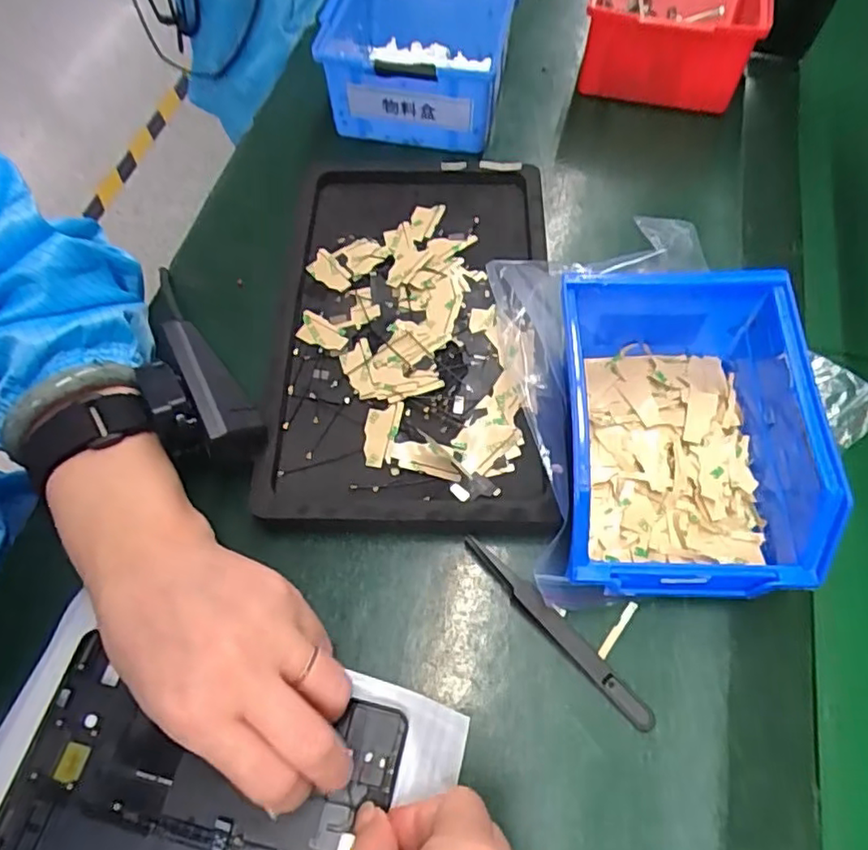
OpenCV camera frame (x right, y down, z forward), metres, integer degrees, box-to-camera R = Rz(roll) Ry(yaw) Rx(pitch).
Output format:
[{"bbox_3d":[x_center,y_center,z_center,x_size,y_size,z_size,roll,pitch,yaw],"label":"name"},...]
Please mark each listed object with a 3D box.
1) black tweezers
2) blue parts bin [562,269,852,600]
[{"bbox_3d":[0.056,0.095,0.287,0.011,0.014,0.112,-41,70,-21],"label":"black tweezers"},{"bbox_3d":[0.122,0.006,0.297,0.122,0.072,0.142,2,62,-1],"label":"blue parts bin"}]

